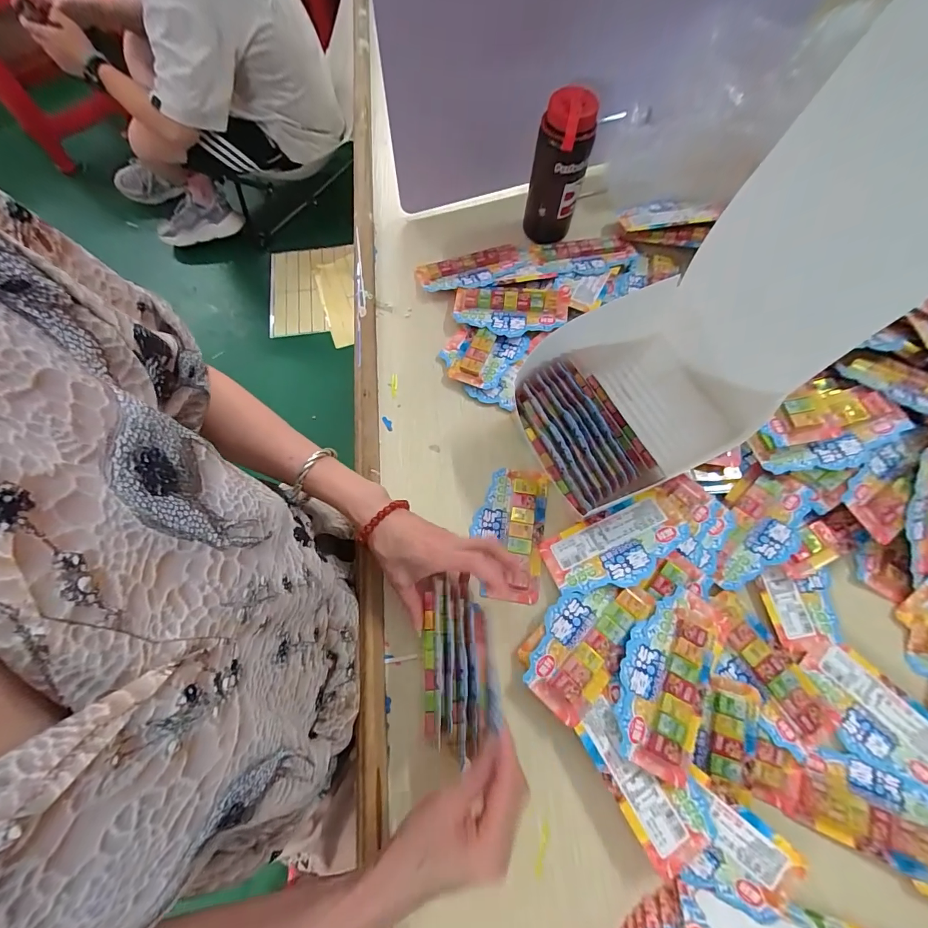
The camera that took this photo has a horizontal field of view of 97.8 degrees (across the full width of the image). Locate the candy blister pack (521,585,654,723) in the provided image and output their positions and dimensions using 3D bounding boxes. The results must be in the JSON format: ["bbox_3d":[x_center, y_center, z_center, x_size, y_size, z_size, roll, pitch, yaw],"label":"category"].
[{"bbox_3d":[0.118,0.170,0.392,0.074,0.009,0.138,34,75,12],"label":"candy blister pack"}]

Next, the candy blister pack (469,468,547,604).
[{"bbox_3d":[0.049,0.074,0.449,0.079,0.006,0.144,7,71,4],"label":"candy blister pack"}]

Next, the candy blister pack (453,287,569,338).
[{"bbox_3d":[0.060,-0.199,0.526,0.144,0.015,0.072,3,71,2],"label":"candy blister pack"}]

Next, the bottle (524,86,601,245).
[{"bbox_3d":[0.117,-0.359,0.502,0.067,0.165,0.058,9,71,4],"label":"bottle"}]

